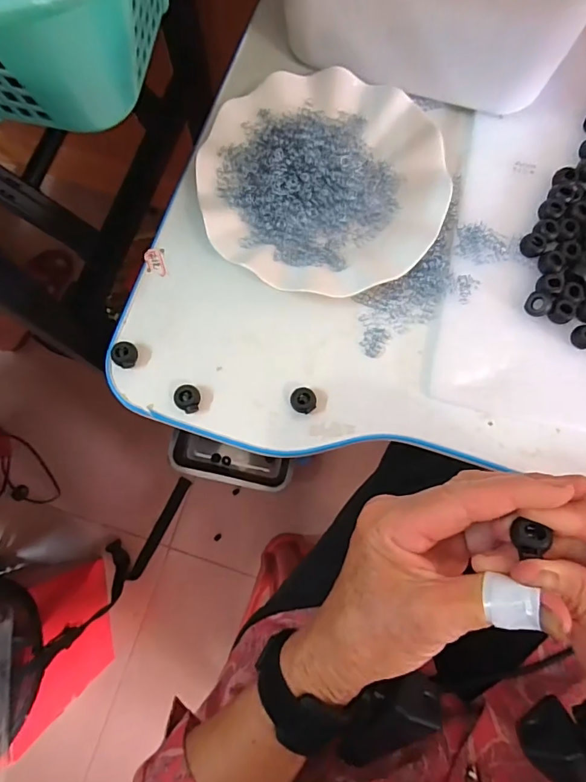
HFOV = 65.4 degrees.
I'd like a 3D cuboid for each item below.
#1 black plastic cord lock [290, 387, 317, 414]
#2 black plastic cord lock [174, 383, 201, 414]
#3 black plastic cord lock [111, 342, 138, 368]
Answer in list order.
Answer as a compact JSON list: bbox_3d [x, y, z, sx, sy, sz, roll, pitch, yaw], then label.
[{"bbox_3d":[0.007,0.007,0.323,0.017,0.014,0.018,0,78,-2],"label":"black plastic cord lock"},{"bbox_3d":[-0.074,0.005,0.322,0.017,0.013,0.020,8,78,0],"label":"black plastic cord lock"},{"bbox_3d":[-0.120,-0.027,0.326,0.018,0.012,0.017,0,78,-2],"label":"black plastic cord lock"}]

